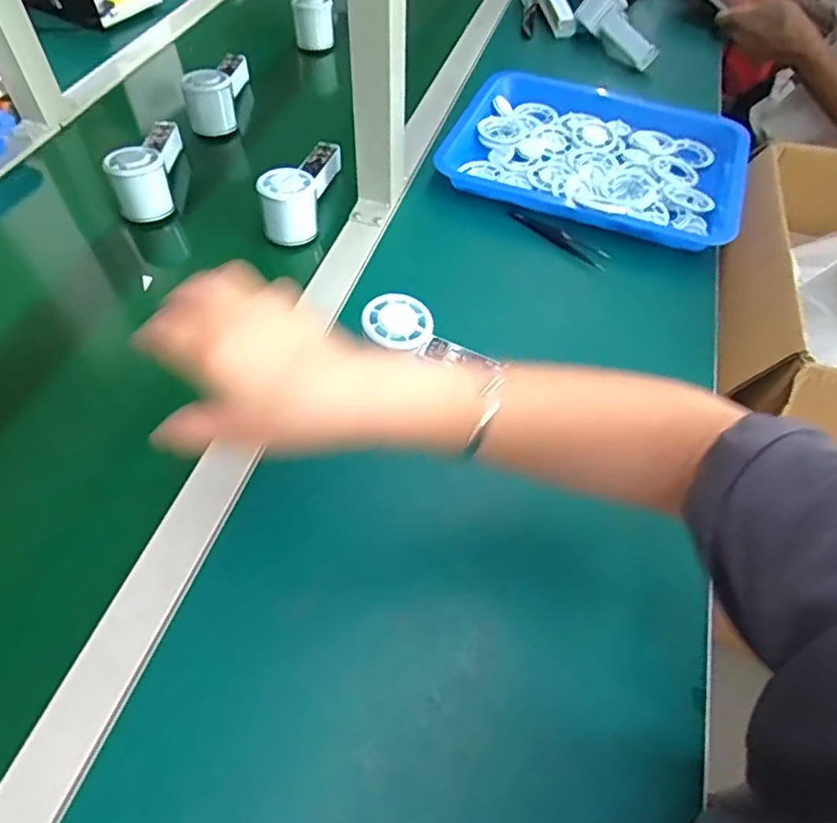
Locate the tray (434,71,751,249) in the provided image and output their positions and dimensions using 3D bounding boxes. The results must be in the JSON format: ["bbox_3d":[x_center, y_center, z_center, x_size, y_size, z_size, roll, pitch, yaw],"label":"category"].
[{"bbox_3d":[0.207,-0.307,0.687,0.339,0.049,0.278,26,58,14],"label":"tray"}]

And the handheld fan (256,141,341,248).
[{"bbox_3d":[-0.124,-0.244,0.634,0.055,0.059,0.142,7,55,2],"label":"handheld fan"}]

